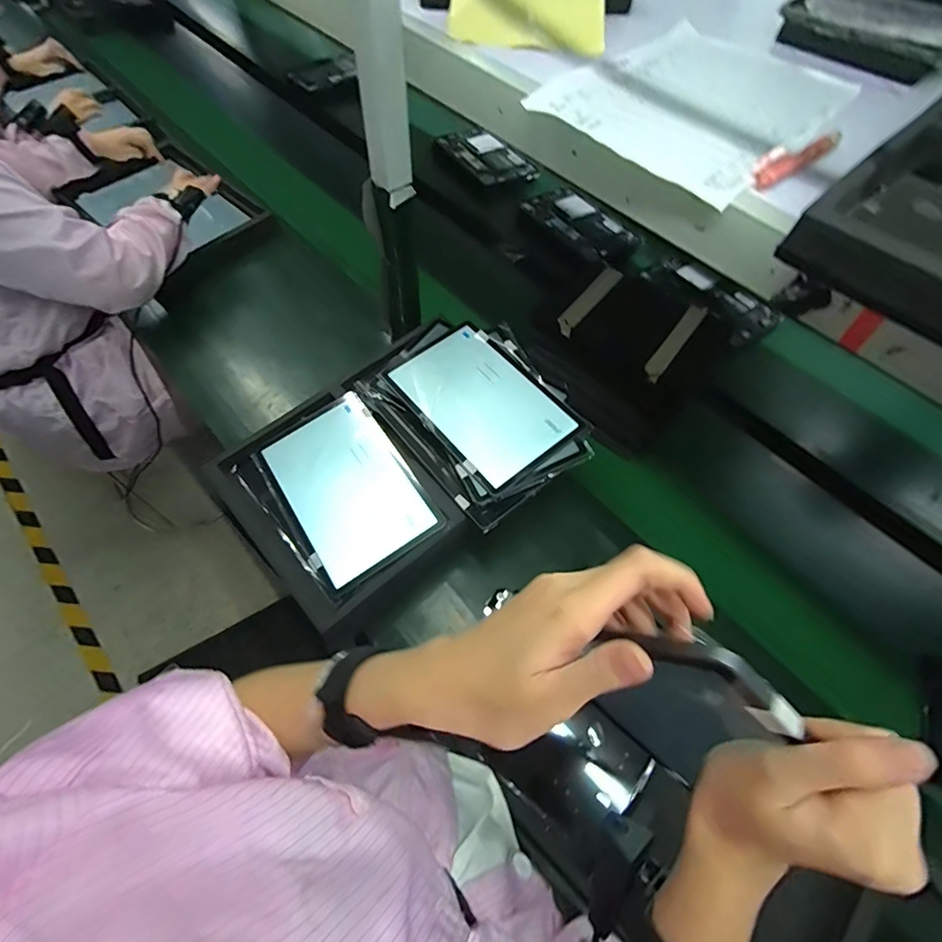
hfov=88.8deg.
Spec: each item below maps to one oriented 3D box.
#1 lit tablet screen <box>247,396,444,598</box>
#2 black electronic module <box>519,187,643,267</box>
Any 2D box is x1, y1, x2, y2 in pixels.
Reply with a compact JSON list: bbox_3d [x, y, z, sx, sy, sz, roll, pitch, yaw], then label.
[{"bbox_3d":[-0.170,0.021,0.645,0.167,0.010,0.247,-34,68,-10],"label":"lit tablet screen"},{"bbox_3d":[0.259,-0.568,1.107,0.161,0.011,0.270,-34,67,-20],"label":"black electronic module"}]

